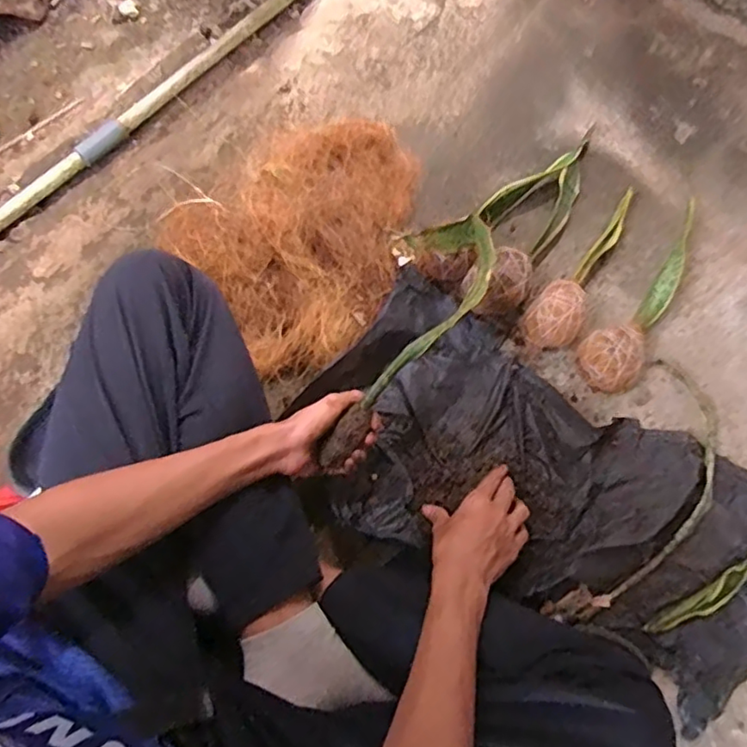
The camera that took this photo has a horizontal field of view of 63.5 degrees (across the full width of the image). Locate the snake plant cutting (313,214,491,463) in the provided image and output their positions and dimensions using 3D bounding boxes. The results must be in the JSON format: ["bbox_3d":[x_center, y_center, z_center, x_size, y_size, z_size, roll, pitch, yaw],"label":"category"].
[{"bbox_3d":[0.035,-0.048,0.653,0.106,0.055,0.331,28,67,7],"label":"snake plant cutting"}]

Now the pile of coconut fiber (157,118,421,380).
[{"bbox_3d":[-0.079,-0.184,0.752,0.290,0.075,0.332,41,75,11],"label":"pile of coconut fiber"}]

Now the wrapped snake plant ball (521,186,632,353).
[{"bbox_3d":[0.274,-0.136,0.760,0.065,0.056,0.273,35,74,9],"label":"wrapped snake plant ball"}]

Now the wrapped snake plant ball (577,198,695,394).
[{"bbox_3d":[0.331,-0.076,0.741,0.078,0.057,0.243,36,74,10],"label":"wrapped snake plant ball"}]

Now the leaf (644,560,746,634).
[{"bbox_3d":[0.384,0.224,0.660,0.209,0.008,0.033,-34,76,-12],"label":"leaf"}]

